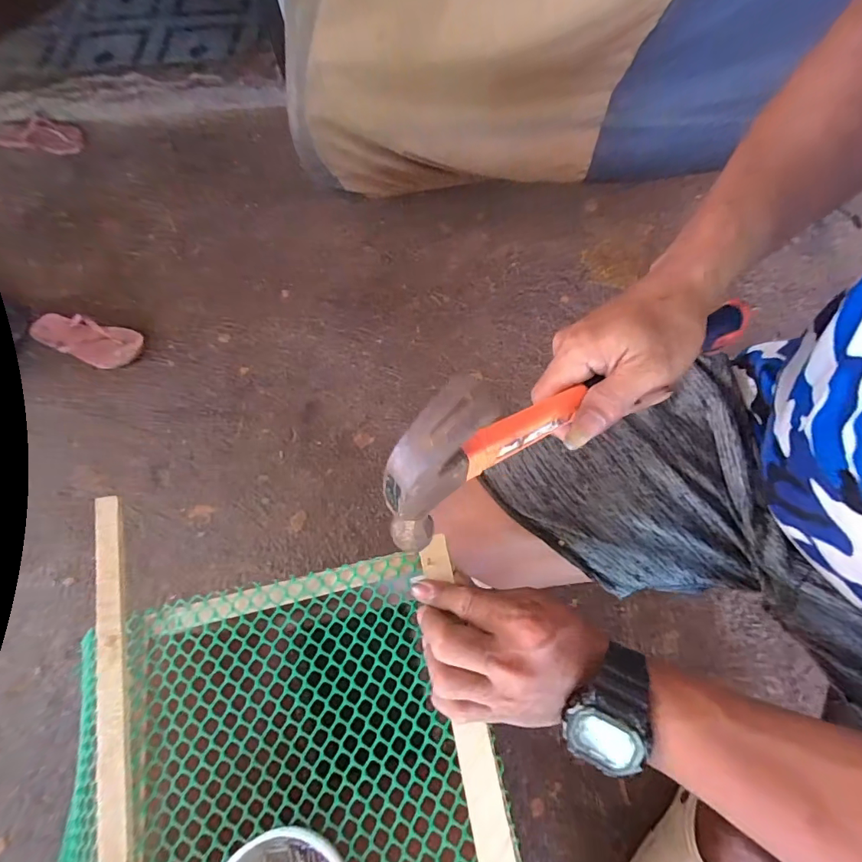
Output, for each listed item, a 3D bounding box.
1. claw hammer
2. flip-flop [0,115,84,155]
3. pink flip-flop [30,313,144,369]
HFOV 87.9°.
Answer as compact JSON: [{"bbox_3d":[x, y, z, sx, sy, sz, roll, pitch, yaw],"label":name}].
[{"bbox_3d":[0.112,-0.029,0.306,0.322,0.091,0.045,-24,68,-23],"label":"claw hammer"},{"bbox_3d":[-0.942,-0.718,1.093,0.178,0.036,0.102,2,67,2],"label":"flip-flop"},{"bbox_3d":[-0.675,-0.181,0.861,0.232,0.045,0.087,16,69,8],"label":"pink flip-flop"}]

